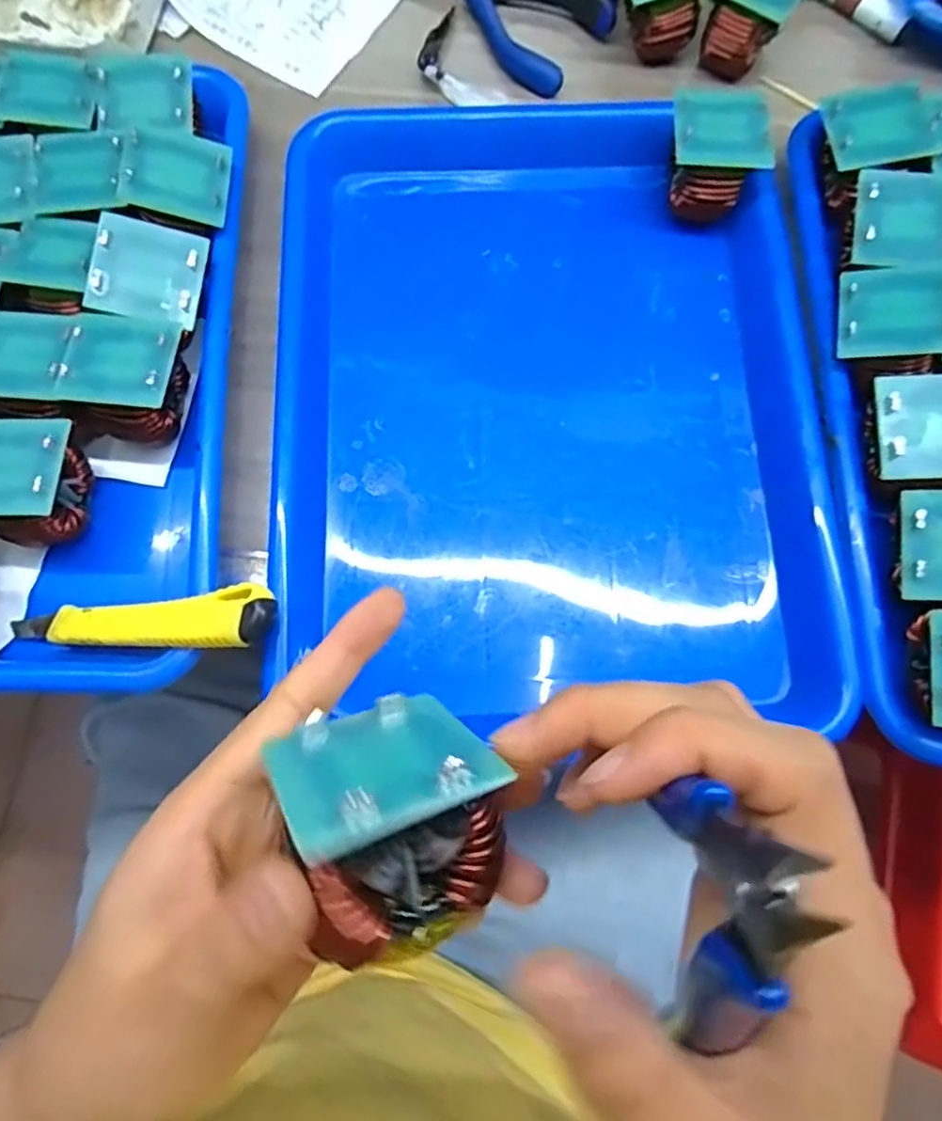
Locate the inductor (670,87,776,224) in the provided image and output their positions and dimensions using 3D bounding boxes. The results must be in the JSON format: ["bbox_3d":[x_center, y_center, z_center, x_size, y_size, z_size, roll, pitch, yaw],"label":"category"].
[{"bbox_3d":[0.123,-0.206,0.339,0.048,0.051,0.045,1,74,1],"label":"inductor"}]

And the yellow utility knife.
[{"bbox_3d":[-0.146,0.027,0.285,0.142,0.010,0.024,-5,73,20],"label":"yellow utility knife"}]

